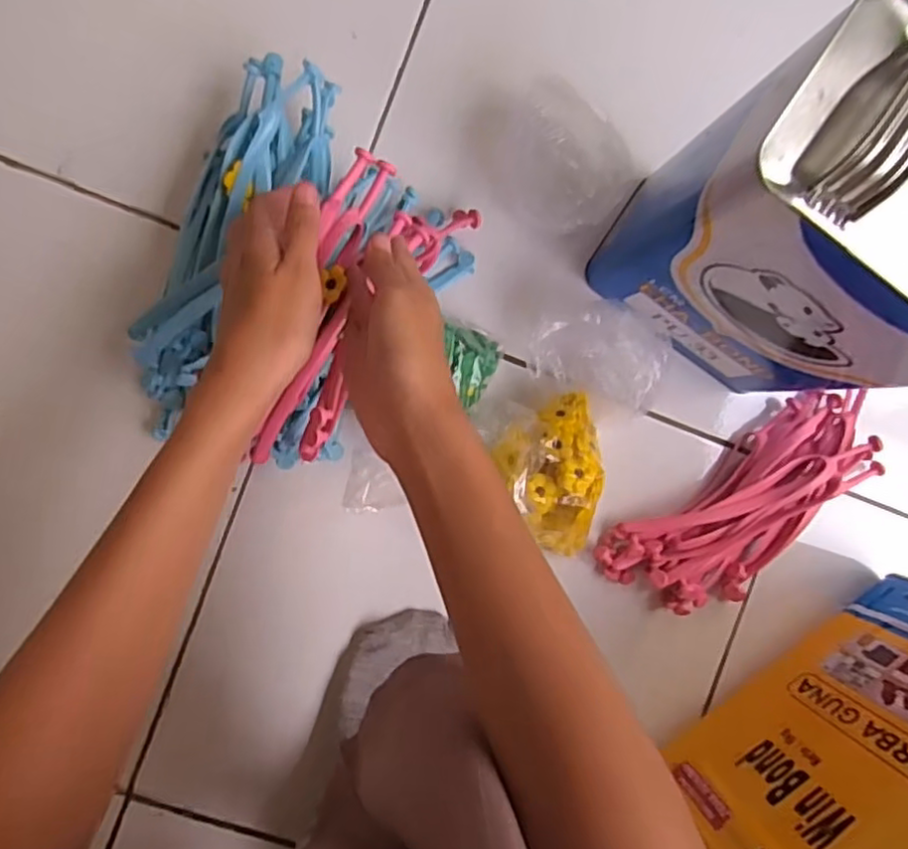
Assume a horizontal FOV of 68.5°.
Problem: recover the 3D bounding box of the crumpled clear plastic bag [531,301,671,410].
[{"bbox_3d":[0.102,-0.051,0.489,0.096,0.057,0.073,22,89,-6],"label":"crumpled clear plastic bag"}]

